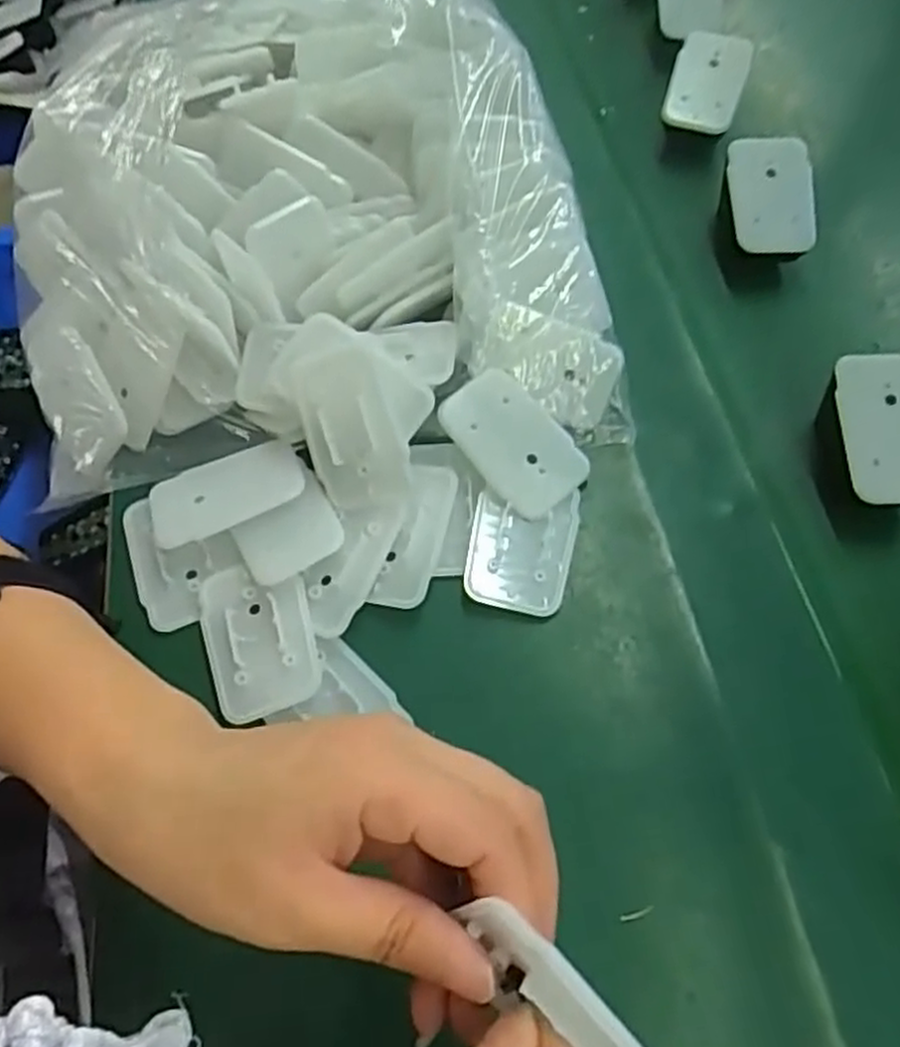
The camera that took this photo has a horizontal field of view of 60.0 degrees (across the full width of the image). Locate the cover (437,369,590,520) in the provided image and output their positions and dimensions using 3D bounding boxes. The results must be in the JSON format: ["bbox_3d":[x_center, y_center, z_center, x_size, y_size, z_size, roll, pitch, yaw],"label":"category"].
[{"bbox_3d":[0.029,-0.037,0.355,0.043,0.007,0.068,-41,86,-15],"label":"cover"}]

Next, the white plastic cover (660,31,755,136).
[{"bbox_3d":[0.152,-0.262,0.462,0.042,0.012,0.057,17,92,12],"label":"white plastic cover"}]

